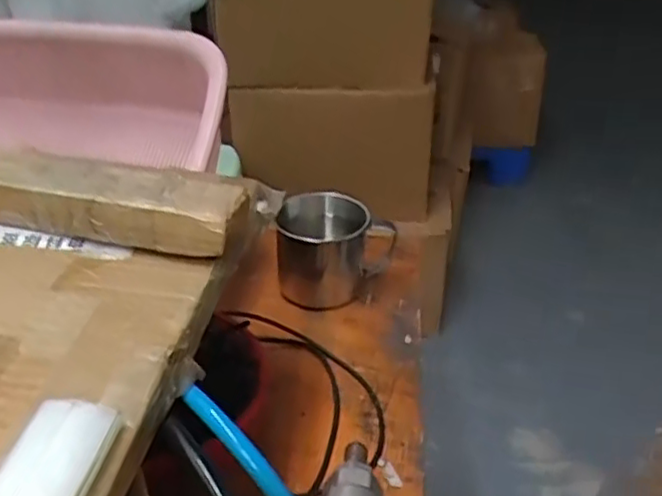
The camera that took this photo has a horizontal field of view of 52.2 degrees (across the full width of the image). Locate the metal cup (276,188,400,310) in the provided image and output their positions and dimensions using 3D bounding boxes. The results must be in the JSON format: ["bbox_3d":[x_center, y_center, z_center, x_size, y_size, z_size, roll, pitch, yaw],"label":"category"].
[{"bbox_3d":[0.006,-0.002,0.539,0.097,0.069,0.074,-3,32,-3],"label":"metal cup"}]

